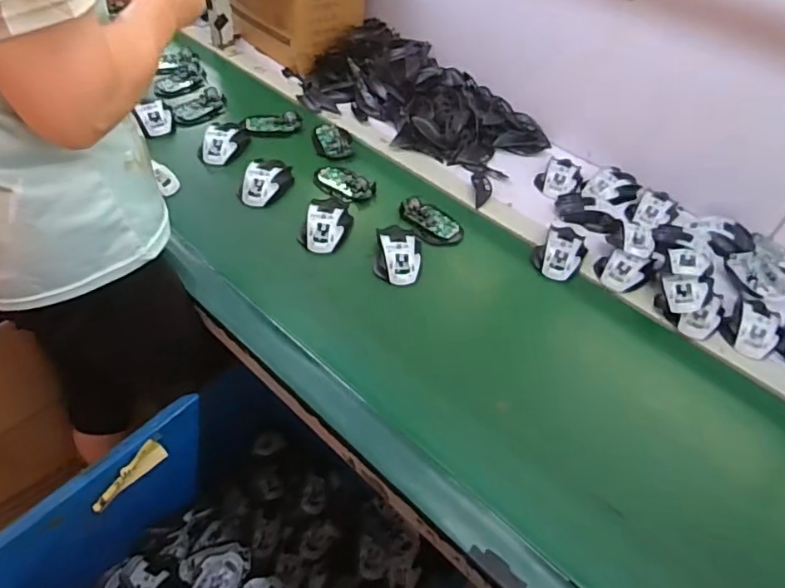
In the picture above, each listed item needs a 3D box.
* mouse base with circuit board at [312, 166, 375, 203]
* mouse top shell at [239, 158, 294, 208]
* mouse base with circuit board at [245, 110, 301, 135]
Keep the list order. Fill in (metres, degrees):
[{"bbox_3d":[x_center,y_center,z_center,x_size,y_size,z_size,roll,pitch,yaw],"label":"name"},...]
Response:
[{"bbox_3d":[-0.087,-0.193,0.964,0.113,0.017,0.061,29,51,19],"label":"mouse base with circuit board"},{"bbox_3d":[-0.212,-0.189,0.935,0.068,0.033,0.099,12,47,4],"label":"mouse top shell"},{"bbox_3d":[-0.227,-0.331,1.068,0.104,0.017,0.052,-5,49,-11],"label":"mouse base with circuit board"}]

